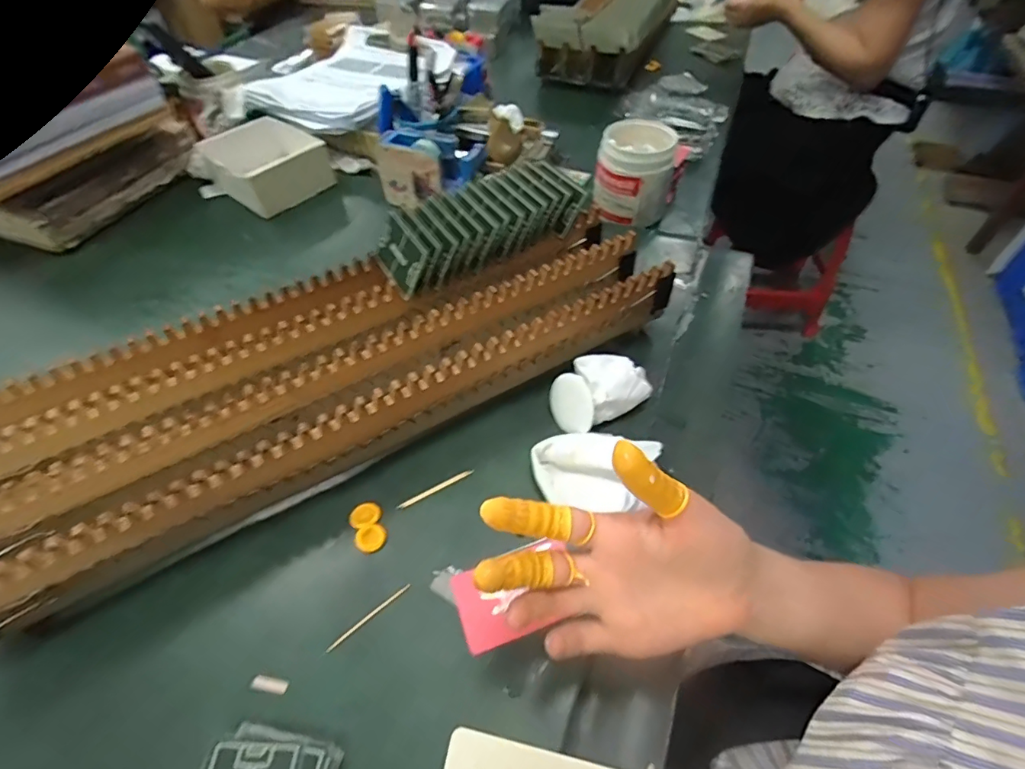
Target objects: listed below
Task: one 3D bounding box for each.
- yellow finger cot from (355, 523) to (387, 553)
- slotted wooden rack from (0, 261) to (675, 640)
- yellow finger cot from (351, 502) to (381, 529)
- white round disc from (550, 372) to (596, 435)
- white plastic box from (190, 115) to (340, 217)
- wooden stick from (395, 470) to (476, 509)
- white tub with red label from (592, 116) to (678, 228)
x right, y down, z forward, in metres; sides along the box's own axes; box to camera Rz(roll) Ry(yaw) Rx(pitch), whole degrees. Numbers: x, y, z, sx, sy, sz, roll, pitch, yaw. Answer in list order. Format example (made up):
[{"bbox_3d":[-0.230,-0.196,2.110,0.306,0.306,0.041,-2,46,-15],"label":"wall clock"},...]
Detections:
[{"bbox_3d":[-0.107,0.117,0.375,0.022,0.006,0.020,-1,51,1],"label":"yellow finger cot"},{"bbox_3d":[-0.111,0.022,0.403,0.556,0.083,0.067,-25,54,-17],"label":"slotted wooden rack"},{"bbox_3d":[-0.115,0.103,0.388,0.023,0.005,0.020,-18,52,-13],"label":"yellow finger cot"},{"bbox_3d":[0.049,0.016,0.418,0.041,0.049,0.008,-6,3,44],"label":"white round disc"},{"bbox_3d":[-0.334,-0.300,0.682,0.133,0.065,0.123,36,60,27],"label":"white plastic box"},{"bbox_3d":[-0.062,0.084,0.401,0.065,0.004,0.005,-23,54,-16],"label":"wooden stick"},{"bbox_3d":[0.159,-0.274,0.639,0.097,0.093,0.081,10,52,10],"label":"white tub with red label"}]

